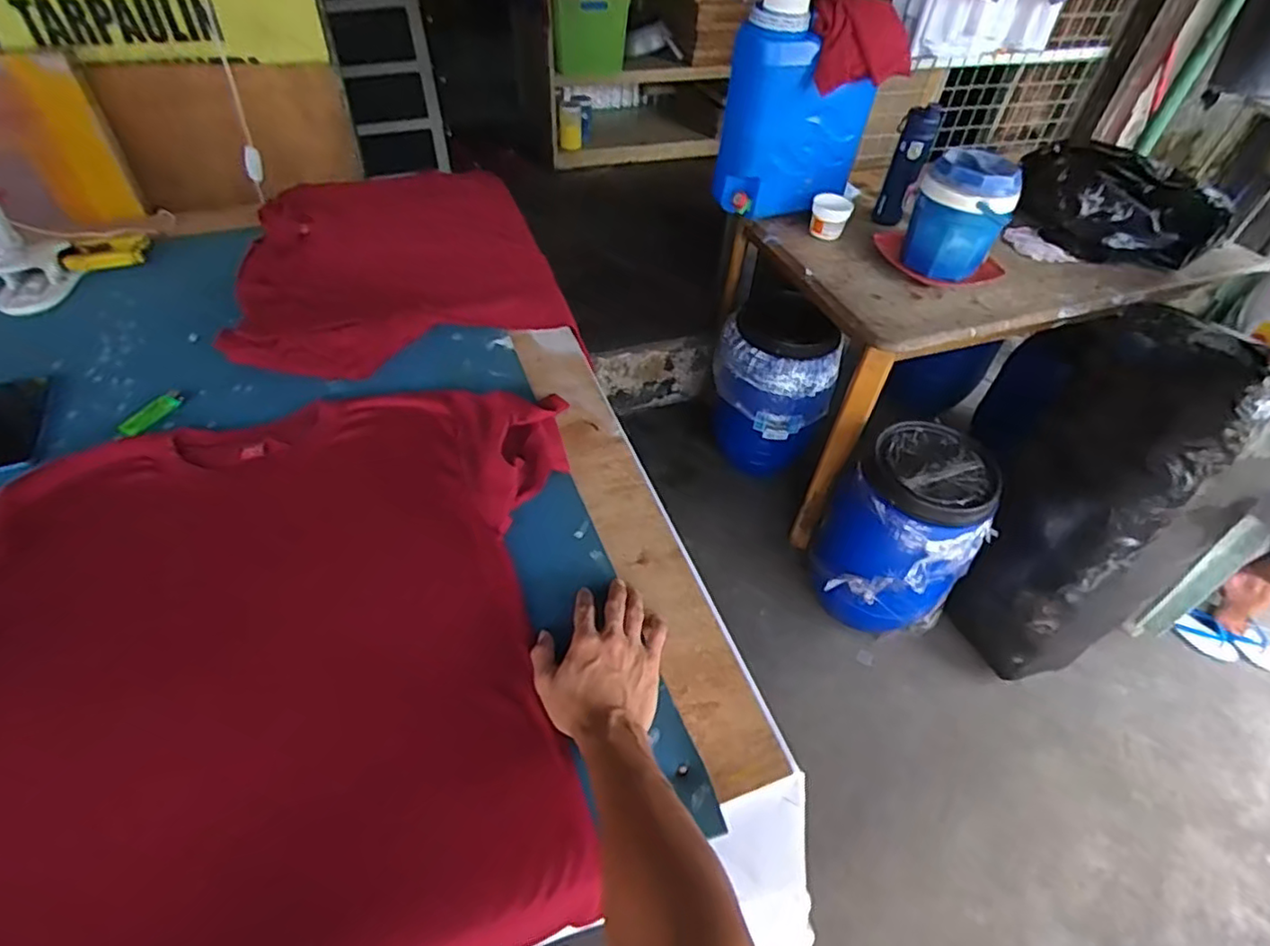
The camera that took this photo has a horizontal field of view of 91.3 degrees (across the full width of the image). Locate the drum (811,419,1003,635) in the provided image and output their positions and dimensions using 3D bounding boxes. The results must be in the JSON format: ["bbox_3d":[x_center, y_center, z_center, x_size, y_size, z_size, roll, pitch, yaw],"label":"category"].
[{"bbox_3d":[0.609,0.142,1.457,0.308,0.428,0.318,17,49,12],"label":"drum"}]

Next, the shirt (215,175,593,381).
[{"bbox_3d":[-0.389,-0.384,1.042,0.463,0.068,0.559,-11,49,-13],"label":"shirt"}]

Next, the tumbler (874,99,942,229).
[{"bbox_3d":[0.644,-0.727,1.486,0.083,0.260,0.061,22,50,16],"label":"tumbler"}]

